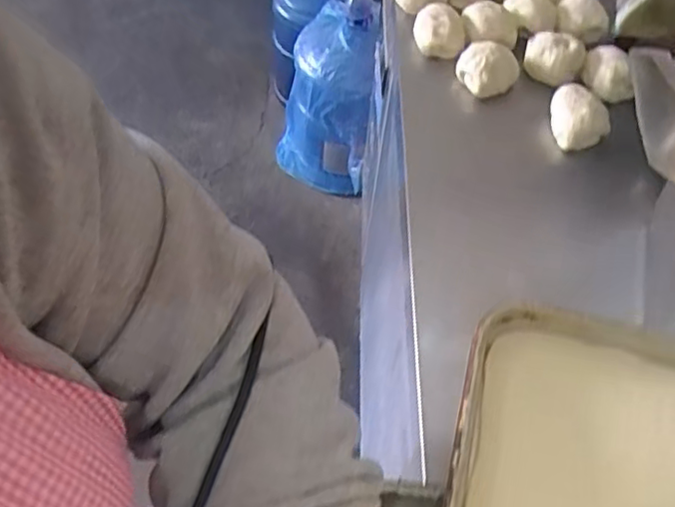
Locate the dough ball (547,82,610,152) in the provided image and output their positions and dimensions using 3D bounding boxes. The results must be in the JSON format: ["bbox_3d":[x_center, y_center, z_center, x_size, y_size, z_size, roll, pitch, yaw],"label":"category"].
[{"bbox_3d":[0.272,-0.153,0.727,0.064,0.039,0.062,17,55,8],"label":"dough ball"}]

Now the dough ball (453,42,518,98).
[{"bbox_3d":[0.178,-0.216,0.765,0.062,0.039,0.062,2,55,-3],"label":"dough ball"}]

